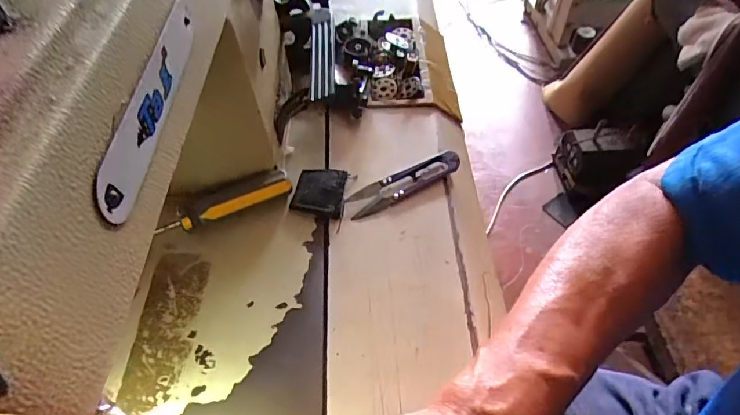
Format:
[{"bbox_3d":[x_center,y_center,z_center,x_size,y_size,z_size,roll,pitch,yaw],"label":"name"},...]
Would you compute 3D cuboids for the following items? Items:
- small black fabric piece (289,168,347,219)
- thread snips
[{"bbox_3d":[-0.039,-0.014,0.364,0.040,0.009,0.045,7,52,5],"label":"small black fabric piece"},{"bbox_3d":[0.029,-0.021,0.369,0.097,0.009,0.024,-24,56,-18],"label":"thread snips"}]

